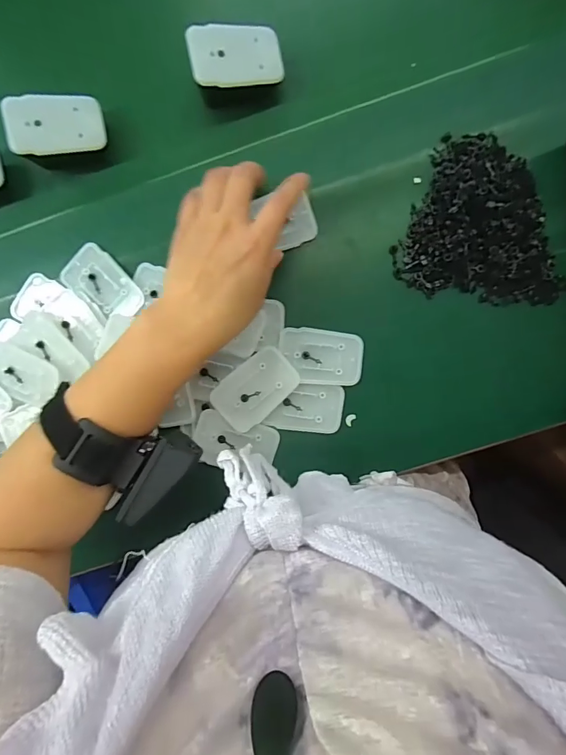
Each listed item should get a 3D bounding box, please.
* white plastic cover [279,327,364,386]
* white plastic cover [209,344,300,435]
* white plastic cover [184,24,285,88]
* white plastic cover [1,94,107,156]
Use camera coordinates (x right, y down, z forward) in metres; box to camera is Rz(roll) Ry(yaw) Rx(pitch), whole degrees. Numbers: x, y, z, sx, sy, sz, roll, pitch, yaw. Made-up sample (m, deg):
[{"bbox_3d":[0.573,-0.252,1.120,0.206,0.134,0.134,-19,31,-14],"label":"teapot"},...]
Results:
[{"bbox_3d":[0.032,-0.017,0.351,0.068,0.008,0.045,6,93,2],"label":"white plastic cover"},{"bbox_3d":[-0.022,0.010,0.349,0.069,0.010,0.045,-41,91,4],"label":"white plastic cover"},{"bbox_3d":[-0.035,-0.240,0.312,0.068,0.004,0.042,-15,95,-16],"label":"white plastic cover"},{"bbox_3d":[-0.175,-0.195,0.324,0.069,0.006,0.041,-12,102,-18],"label":"white plastic cover"}]

